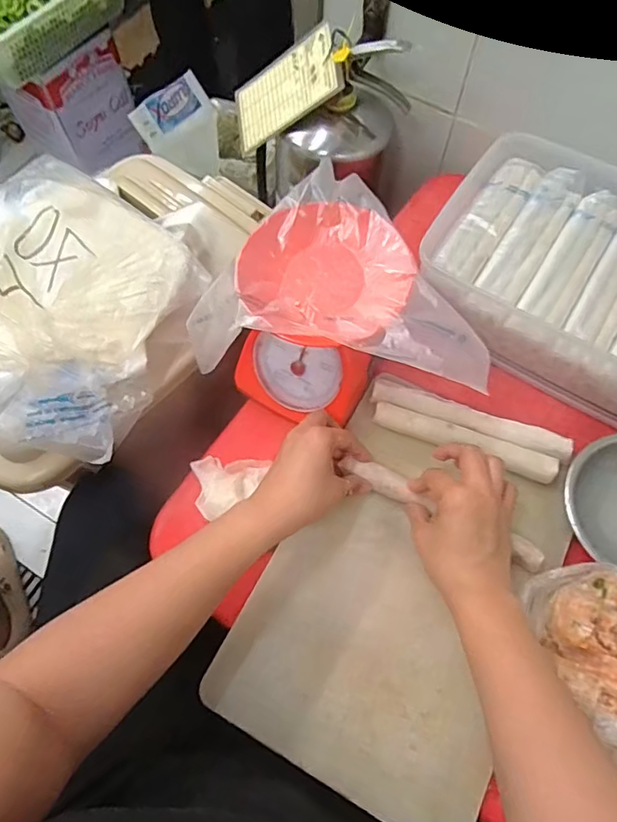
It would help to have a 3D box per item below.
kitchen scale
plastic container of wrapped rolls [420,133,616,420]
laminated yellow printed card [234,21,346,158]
[{"bbox_3d":[0.014,-0.104,0.569,0.160,0.150,0.173,16,68,7],"label":"kitchen scale"},{"bbox_3d":[0.343,-0.163,0.618,0.370,0.092,0.275,29,70,12],"label":"plastic container of wrapped rolls"},{"bbox_3d":[-0.035,-0.436,0.717,0.174,0.010,0.105,-15,81,36],"label":"laminated yellow printed card"}]

